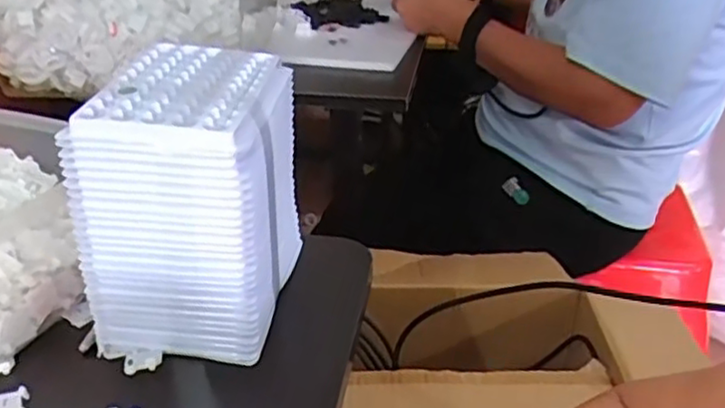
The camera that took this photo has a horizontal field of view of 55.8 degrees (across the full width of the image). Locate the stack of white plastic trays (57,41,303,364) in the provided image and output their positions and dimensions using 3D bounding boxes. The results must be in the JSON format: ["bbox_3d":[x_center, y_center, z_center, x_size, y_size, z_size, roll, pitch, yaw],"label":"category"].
[{"bbox_3d":[-0.098,-0.007,0.418,0.095,0.141,0.126,4,30,6],"label":"stack of white plastic trays"}]

